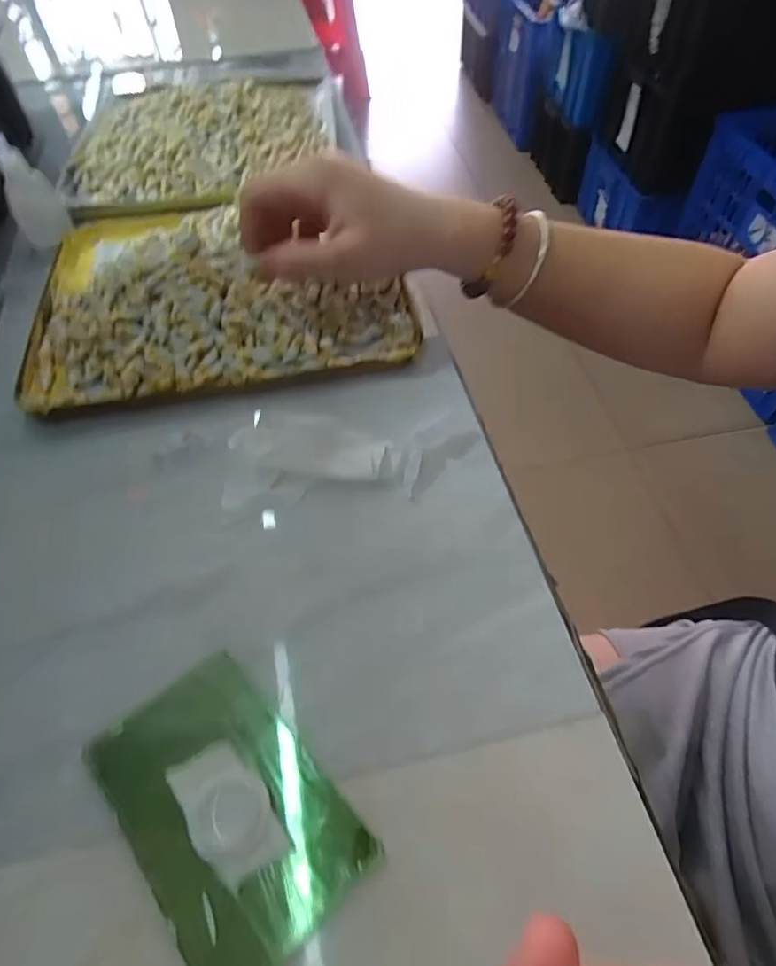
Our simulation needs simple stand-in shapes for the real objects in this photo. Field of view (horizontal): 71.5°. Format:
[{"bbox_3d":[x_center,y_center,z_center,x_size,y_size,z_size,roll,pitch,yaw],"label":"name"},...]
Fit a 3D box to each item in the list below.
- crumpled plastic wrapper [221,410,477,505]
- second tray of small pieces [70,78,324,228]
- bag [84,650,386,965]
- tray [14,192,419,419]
[{"bbox_3d":[-0.019,-0.019,0.291,0.130,0.010,0.056,-3,55,0],"label":"crumpled plastic wrapper"},{"bbox_3d":[-0.175,-0.331,0.507,0.225,0.024,0.240,-7,55,-3],"label":"second tray of small pieces"},{"bbox_3d":[-0.060,0.118,0.199,0.065,0.011,0.101,-37,62,-21],"label":"bag"},{"bbox_3d":[-0.119,-0.151,0.374,0.242,0.022,0.217,-10,55,-5],"label":"tray"}]

